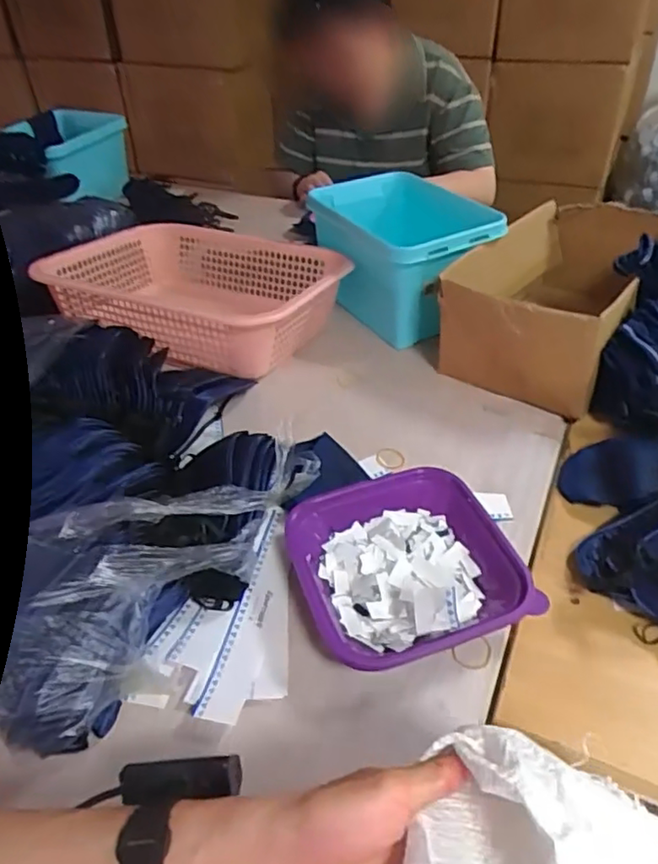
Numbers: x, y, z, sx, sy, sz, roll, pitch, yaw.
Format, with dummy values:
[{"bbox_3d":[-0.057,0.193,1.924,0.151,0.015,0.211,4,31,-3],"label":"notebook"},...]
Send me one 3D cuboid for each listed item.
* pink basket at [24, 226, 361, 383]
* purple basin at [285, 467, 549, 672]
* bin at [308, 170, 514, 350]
[{"bbox_3d":[-0.182,-0.195,0.897,0.394,0.122,0.306,19,44,24],"label":"pink basket"},{"bbox_3d":[0.067,0.111,0.550,0.181,0.048,0.181,-14,41,-14],"label":"purple basin"},{"bbox_3d":[0.101,-0.246,0.936,0.170,0.188,0.276,-22,43,-22],"label":"bin"}]

